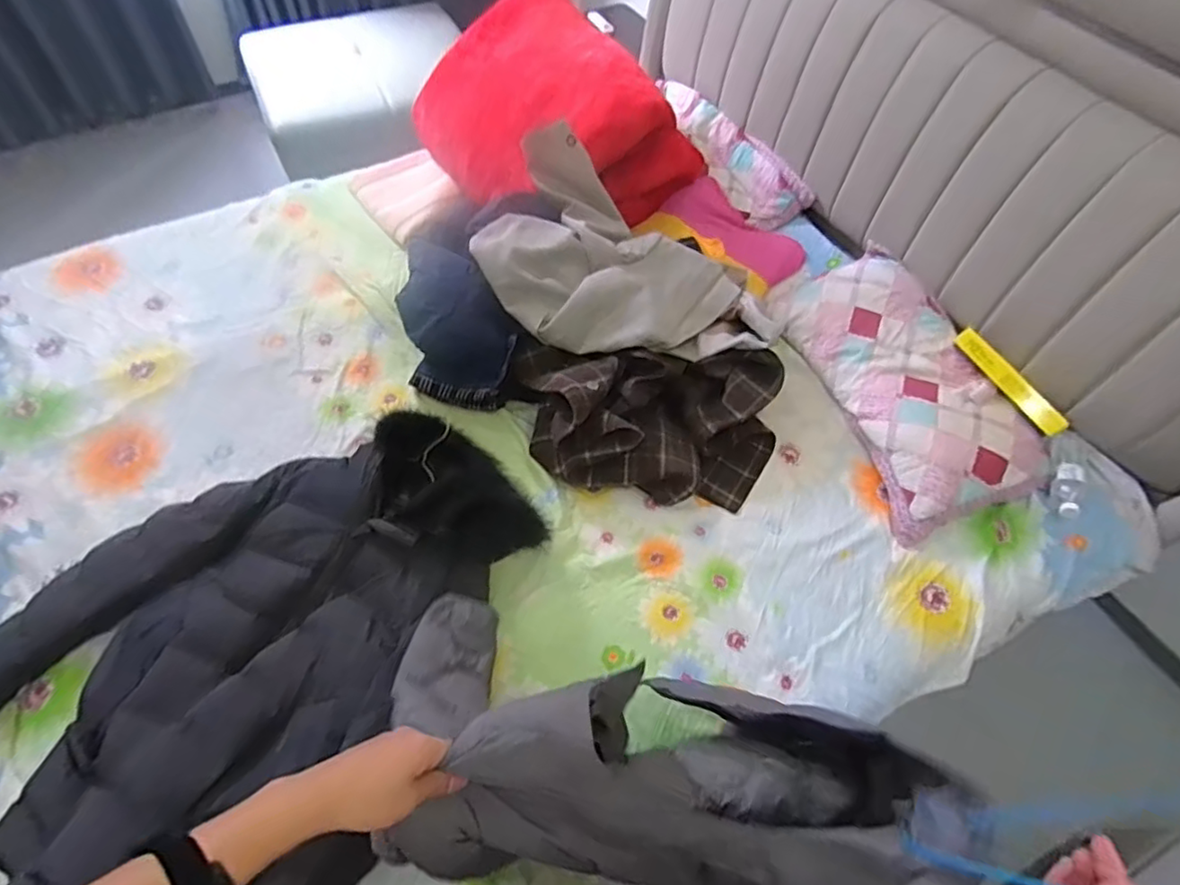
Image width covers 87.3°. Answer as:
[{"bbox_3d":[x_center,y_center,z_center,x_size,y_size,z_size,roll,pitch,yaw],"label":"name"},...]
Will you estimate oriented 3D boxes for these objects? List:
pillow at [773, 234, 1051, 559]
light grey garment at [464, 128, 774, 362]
[{"bbox_3d":[0.668,-0.152,1.351,0.384,0.123,0.662,-18,59,-13],"label":"pillow"},{"bbox_3d":[0.073,-0.364,1.275,0.622,0.212,0.383,26,60,15],"label":"light grey garment"}]

